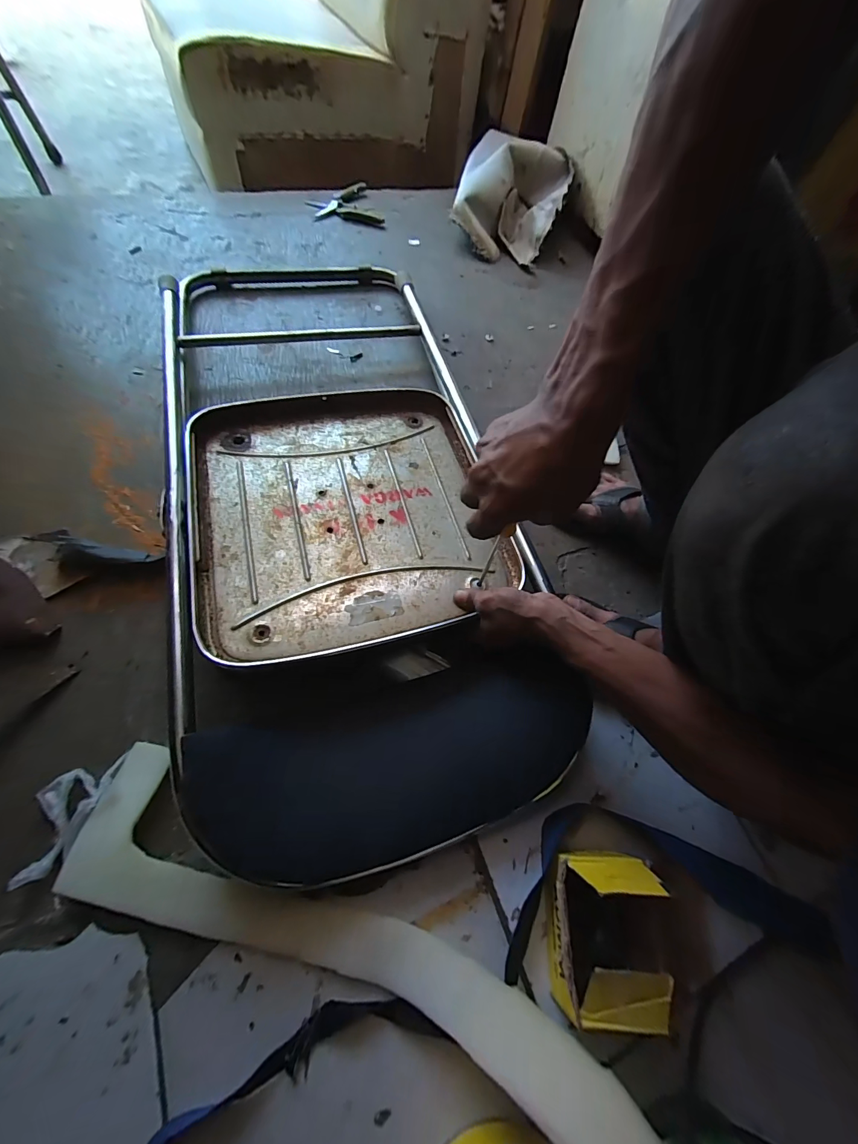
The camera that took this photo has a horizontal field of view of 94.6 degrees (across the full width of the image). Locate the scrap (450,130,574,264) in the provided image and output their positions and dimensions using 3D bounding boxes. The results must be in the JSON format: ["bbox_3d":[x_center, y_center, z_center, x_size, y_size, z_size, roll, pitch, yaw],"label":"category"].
[{"bbox_3d":[0.189,-0.882,0.915,0.246,0.106,0.339,21,64,1],"label":"scrap"}]

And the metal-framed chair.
[{"bbox_3d":[-0.122,-0.123,0.548,0.396,0.094,0.864,-13,66,-9],"label":"metal-framed chair"}]

